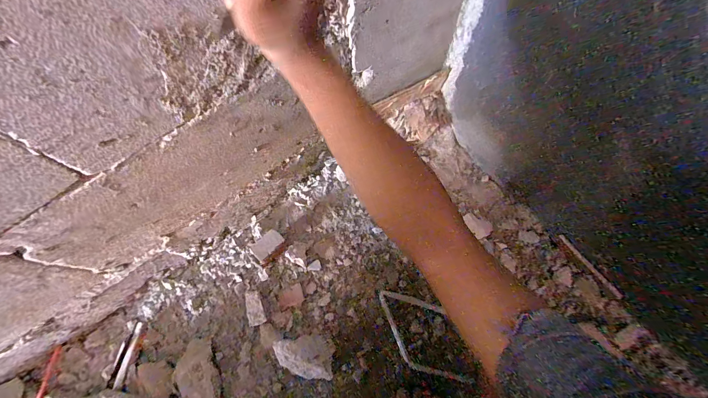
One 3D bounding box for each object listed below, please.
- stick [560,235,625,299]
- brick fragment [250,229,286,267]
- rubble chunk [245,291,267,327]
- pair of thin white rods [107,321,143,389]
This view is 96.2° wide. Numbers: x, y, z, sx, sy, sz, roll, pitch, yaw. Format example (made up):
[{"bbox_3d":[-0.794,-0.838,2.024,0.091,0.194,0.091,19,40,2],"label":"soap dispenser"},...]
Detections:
[{"bbox_3d":[0.445,0.127,0.600,0.006,0.010,0.141,-35,74,-11],"label":"stick"},{"bbox_3d":[-0.173,0.101,0.655,0.045,0.050,0.067,41,77,13],"label":"brick fragment"},{"bbox_3d":[-0.197,0.217,0.632,0.034,0.025,0.067,-21,72,-6],"label":"rubble chunk"},{"bbox_3d":[-0.422,0.286,0.586,0.029,0.012,0.108,1,55,1],"label":"pair of thin white rods"}]

